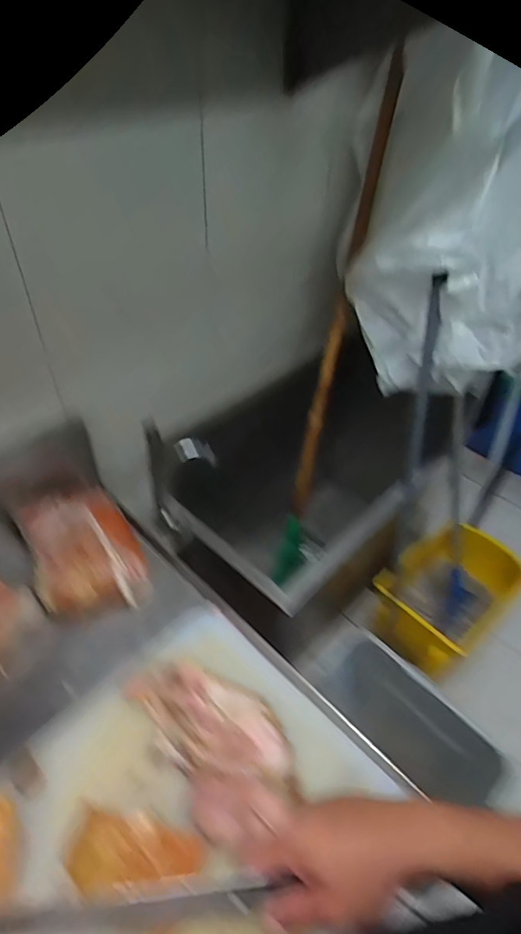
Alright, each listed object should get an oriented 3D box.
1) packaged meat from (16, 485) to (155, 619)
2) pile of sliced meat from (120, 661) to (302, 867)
[{"bbox_3d":[-0.258,0.115,0.721,0.148,0.056,0.203,-17,48,-20],"label":"packaged meat"},{"bbox_3d":[-0.051,0.299,0.549,0.118,0.030,0.213,-31,54,-30],"label":"pile of sliced meat"}]

